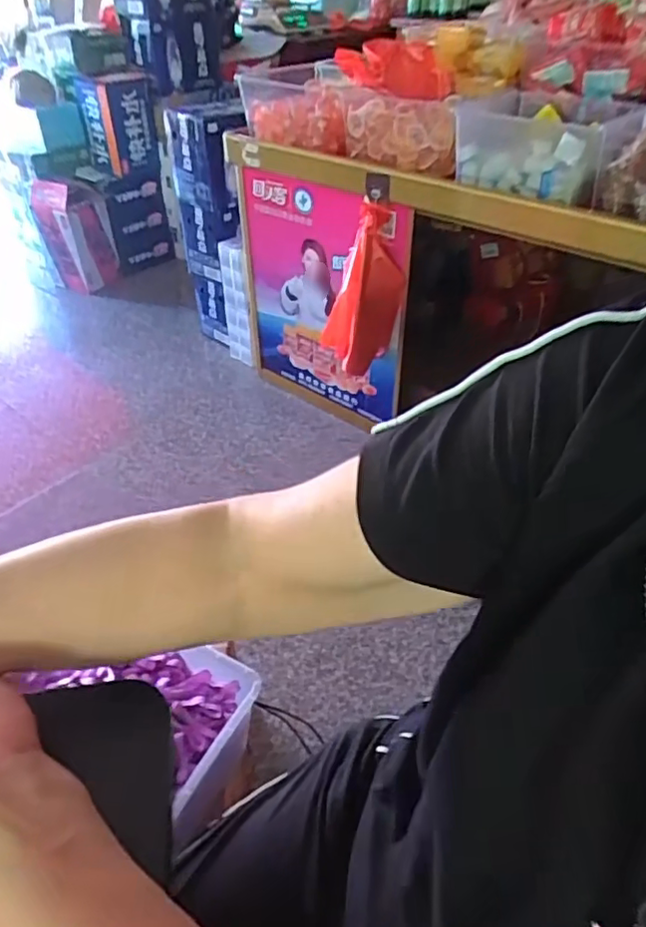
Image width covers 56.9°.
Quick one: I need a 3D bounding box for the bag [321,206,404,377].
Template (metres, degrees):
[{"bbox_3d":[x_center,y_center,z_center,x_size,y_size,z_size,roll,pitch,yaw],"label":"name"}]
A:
[{"bbox_3d":[0.104,-0.420,1.473,0.116,0.391,0.165,29,48,30],"label":"bag"}]

